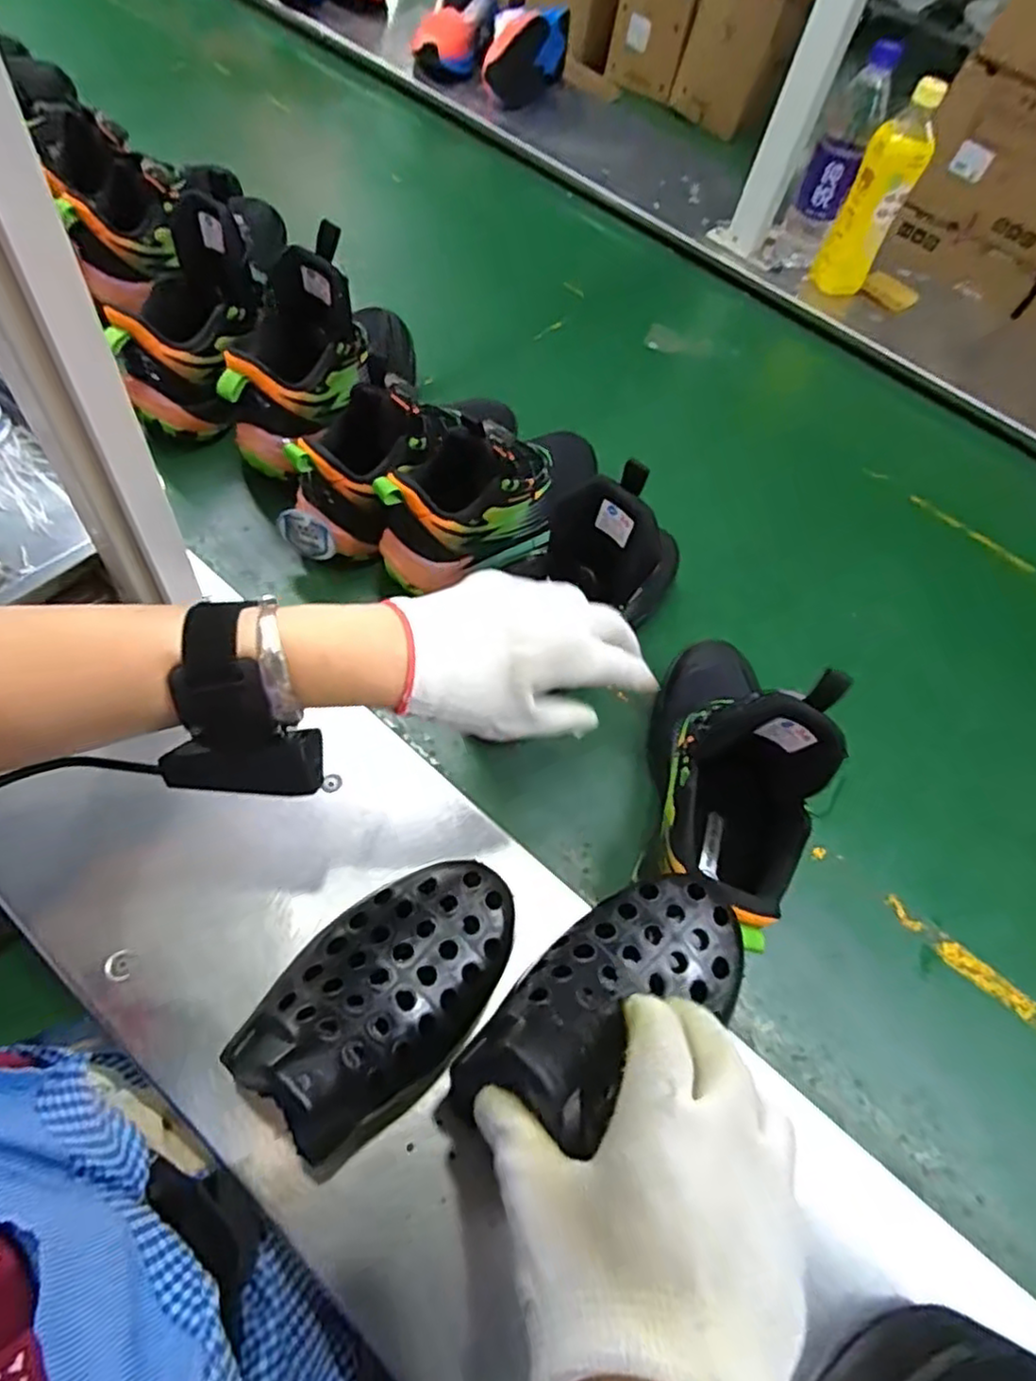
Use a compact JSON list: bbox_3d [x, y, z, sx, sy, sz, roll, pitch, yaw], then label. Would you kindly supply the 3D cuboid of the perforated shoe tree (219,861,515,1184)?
[{"bbox_3d":[-0.060,0.134,0.318,0.084,0.054,0.139,40,68,16],"label":"perforated shoe tree"}]

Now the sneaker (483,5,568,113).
[{"bbox_3d":[0.009,-0.970,1.055,0.094,0.096,0.206,15,63,4],"label":"sneaker"}]

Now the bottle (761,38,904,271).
[{"bbox_3d":[0.385,-0.645,0.870,0.076,0.224,0.069,22,64,8],"label":"bottle"}]

